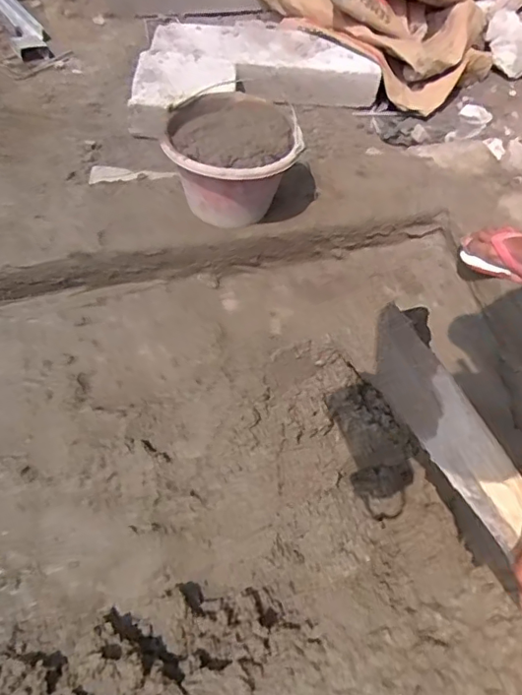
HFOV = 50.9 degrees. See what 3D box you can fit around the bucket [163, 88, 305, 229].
[{"bbox_3d":[-0.053,-0.344,1.033,0.224,0.170,0.225,2,55,-3],"label":"bucket"}]

